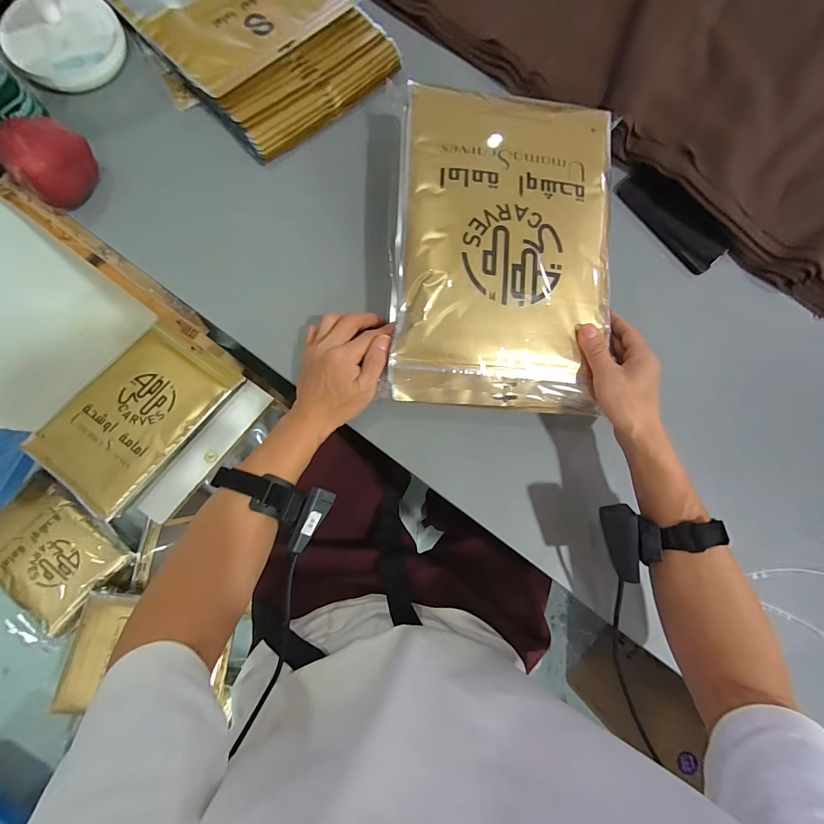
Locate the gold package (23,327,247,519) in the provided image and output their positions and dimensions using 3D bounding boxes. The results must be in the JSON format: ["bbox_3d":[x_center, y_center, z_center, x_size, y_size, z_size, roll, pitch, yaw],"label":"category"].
[{"bbox_3d":[-0.569,0.003,0.745,0.240,0.065,0.359,36,79,1],"label":"gold package"}]

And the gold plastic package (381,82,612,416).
[{"bbox_3d":[0.103,-0.184,0.404,0.241,0.041,0.353,4,85,-4],"label":"gold plastic package"}]

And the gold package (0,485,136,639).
[{"bbox_3d":[-0.910,0.355,0.914,0.243,0.062,0.336,-44,87,-11],"label":"gold package"}]

